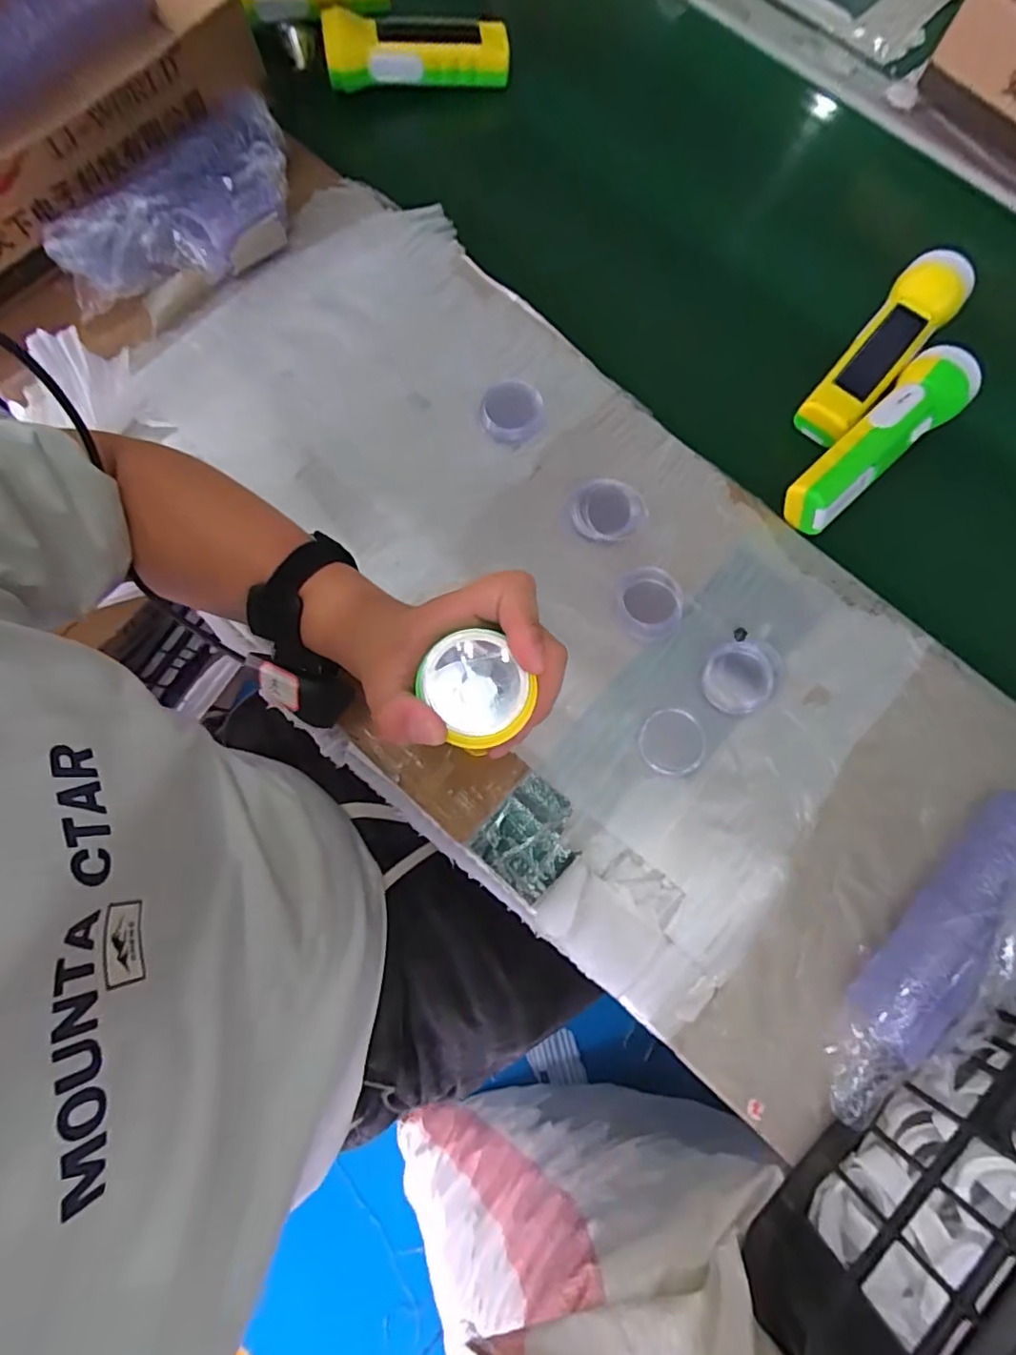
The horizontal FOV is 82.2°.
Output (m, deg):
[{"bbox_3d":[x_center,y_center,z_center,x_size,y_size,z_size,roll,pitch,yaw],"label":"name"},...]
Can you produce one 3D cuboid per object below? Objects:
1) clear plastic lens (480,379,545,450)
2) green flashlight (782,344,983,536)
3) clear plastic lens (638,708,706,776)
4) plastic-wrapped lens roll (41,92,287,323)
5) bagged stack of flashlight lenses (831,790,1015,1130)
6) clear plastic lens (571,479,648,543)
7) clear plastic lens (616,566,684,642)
[{"bbox_3d":[0.003,-0.204,0.446,0.046,0.017,0.051,-14,77,-4],"label":"clear plastic lens"},{"bbox_3d":[0.277,-0.178,0.434,0.168,0.045,0.050,-41,81,-10],"label":"green flashlight"},{"bbox_3d":[0.114,0.045,0.402,0.044,0.004,0.044,0,77,-1],"label":"clear plastic lens"},{"bbox_3d":[-0.257,-0.369,0.467,0.214,0.047,0.080,-40,80,-9],"label":"plastic-wrapped lens roll"},{"bbox_3d":[0.267,0.166,0.349,0.057,0.058,0.224,43,80,9],"label":"bagged stack of flashlight lenses"},{"bbox_3d":[0.074,-0.122,0.427,0.051,0.009,0.047,0,77,-1],"label":"clear plastic lens"},{"bbox_3d":[0.101,-0.052,0.414,0.046,0.007,0.051,7,77,1],"label":"clear plastic lens"}]

